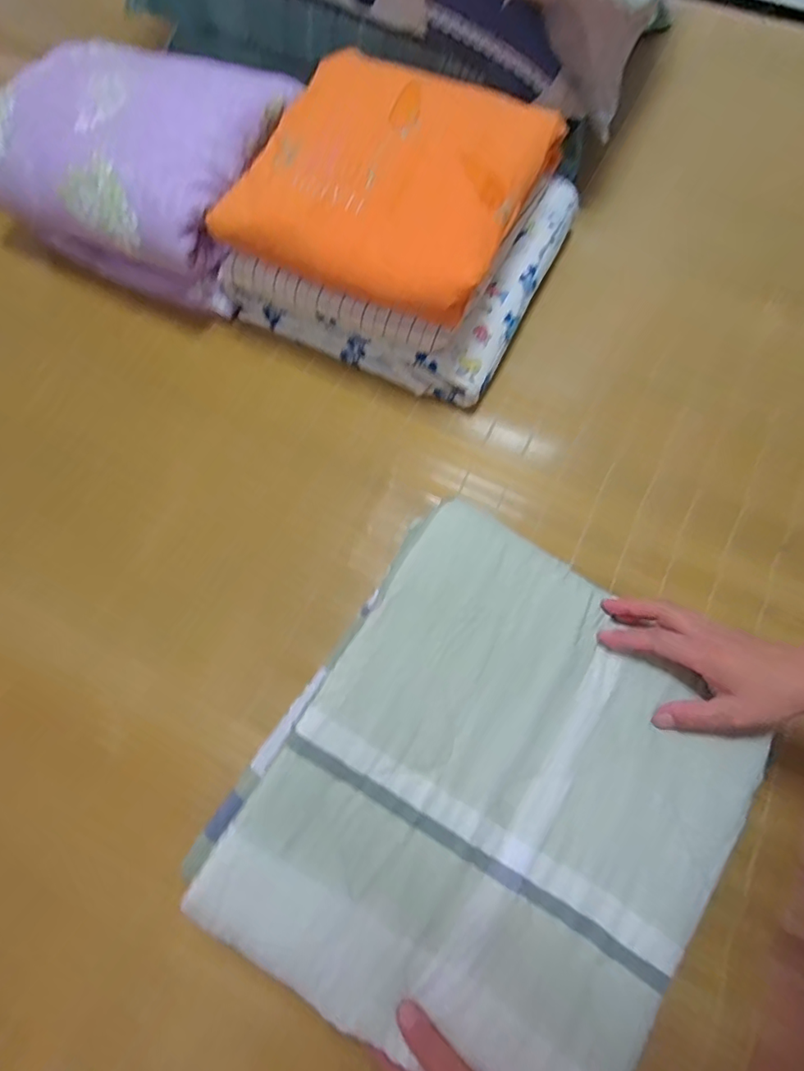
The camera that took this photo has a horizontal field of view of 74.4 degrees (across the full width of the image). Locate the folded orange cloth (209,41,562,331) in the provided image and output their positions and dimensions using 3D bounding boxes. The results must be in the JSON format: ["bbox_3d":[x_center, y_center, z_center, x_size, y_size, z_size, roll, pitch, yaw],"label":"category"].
[{"bbox_3d":[-0.006,-0.407,0.592,0.296,0.050,0.306,24,73,9],"label":"folded orange cloth"}]

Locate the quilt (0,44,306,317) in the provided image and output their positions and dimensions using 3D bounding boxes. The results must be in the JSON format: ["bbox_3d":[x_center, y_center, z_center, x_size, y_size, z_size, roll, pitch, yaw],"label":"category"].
[{"bbox_3d":[-0.338,-0.500,0.715,0.363,0.164,0.290,24,73,9],"label":"quilt"}]

